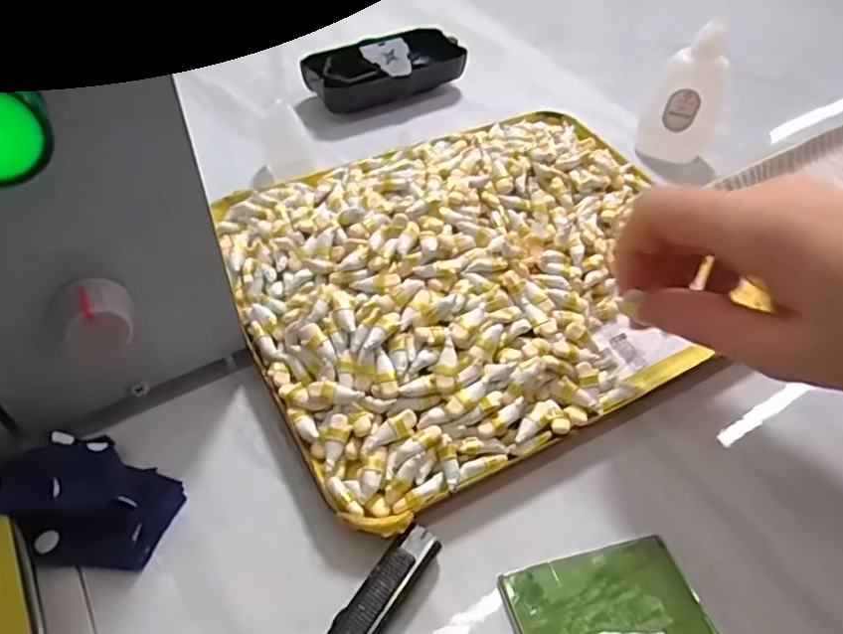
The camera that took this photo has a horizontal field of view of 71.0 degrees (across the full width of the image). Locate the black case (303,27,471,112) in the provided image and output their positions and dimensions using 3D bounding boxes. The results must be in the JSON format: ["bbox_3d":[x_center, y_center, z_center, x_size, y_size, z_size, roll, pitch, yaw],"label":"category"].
[{"bbox_3d":[-0.026,-0.170,0.411,0.110,0.032,0.047,-16,53,-17],"label":"black case"}]

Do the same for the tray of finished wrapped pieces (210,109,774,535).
[{"bbox_3d":[0.032,-0.032,0.294,0.239,0.037,0.196,-22,55,-21],"label":"tray of finished wrapped pieces"}]

